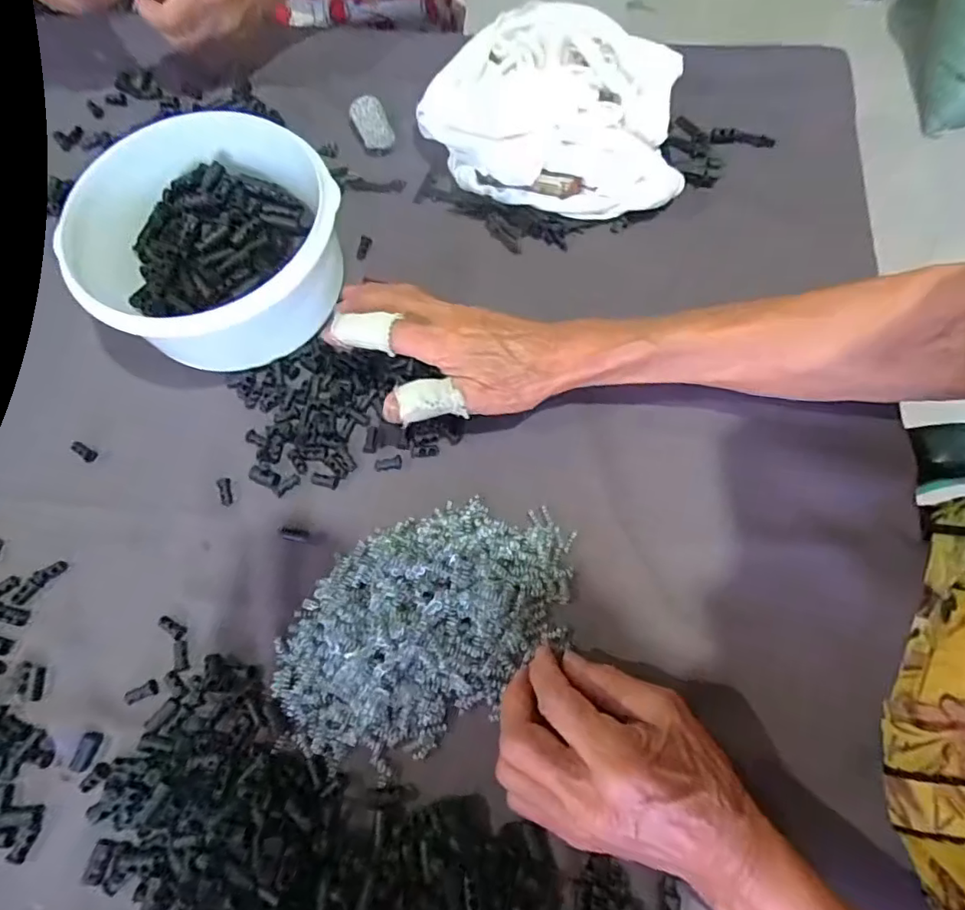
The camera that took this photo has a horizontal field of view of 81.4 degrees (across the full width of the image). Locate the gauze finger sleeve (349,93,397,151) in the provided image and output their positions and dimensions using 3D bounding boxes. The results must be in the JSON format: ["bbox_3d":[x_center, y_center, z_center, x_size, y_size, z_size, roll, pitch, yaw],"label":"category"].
[{"bbox_3d":[-0.087,-0.260,0.442,0.024,0.019,0.043,-24,71,-7],"label":"gauze finger sleeve"}]

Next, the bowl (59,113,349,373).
[{"bbox_3d":[-0.174,-0.135,0.371,0.158,0.072,0.158,-1,70,2],"label":"bowl"}]

